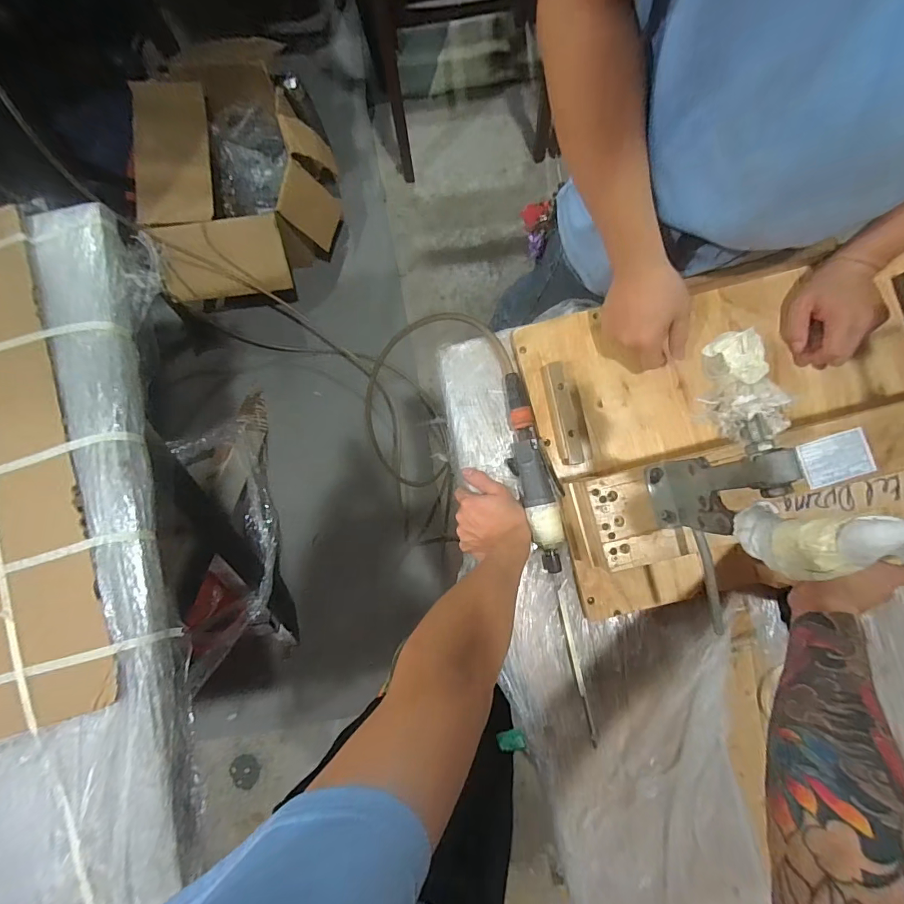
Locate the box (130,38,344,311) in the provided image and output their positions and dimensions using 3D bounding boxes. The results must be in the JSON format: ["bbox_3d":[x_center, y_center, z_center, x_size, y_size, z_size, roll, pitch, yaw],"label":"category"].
[{"bbox_3d":[-0.602,-0.788,1.272,0.499,0.274,0.654,-12,85,2],"label":"box"}]

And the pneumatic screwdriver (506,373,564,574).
[{"bbox_3d":[0.108,0.026,0.559,0.048,0.034,0.255,-12,84,1],"label":"pneumatic screwdriver"}]

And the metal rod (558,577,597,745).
[{"bbox_3d":[0.159,0.269,0.544,0.014,0.004,0.201,-10,84,1],"label":"metal rod"}]

